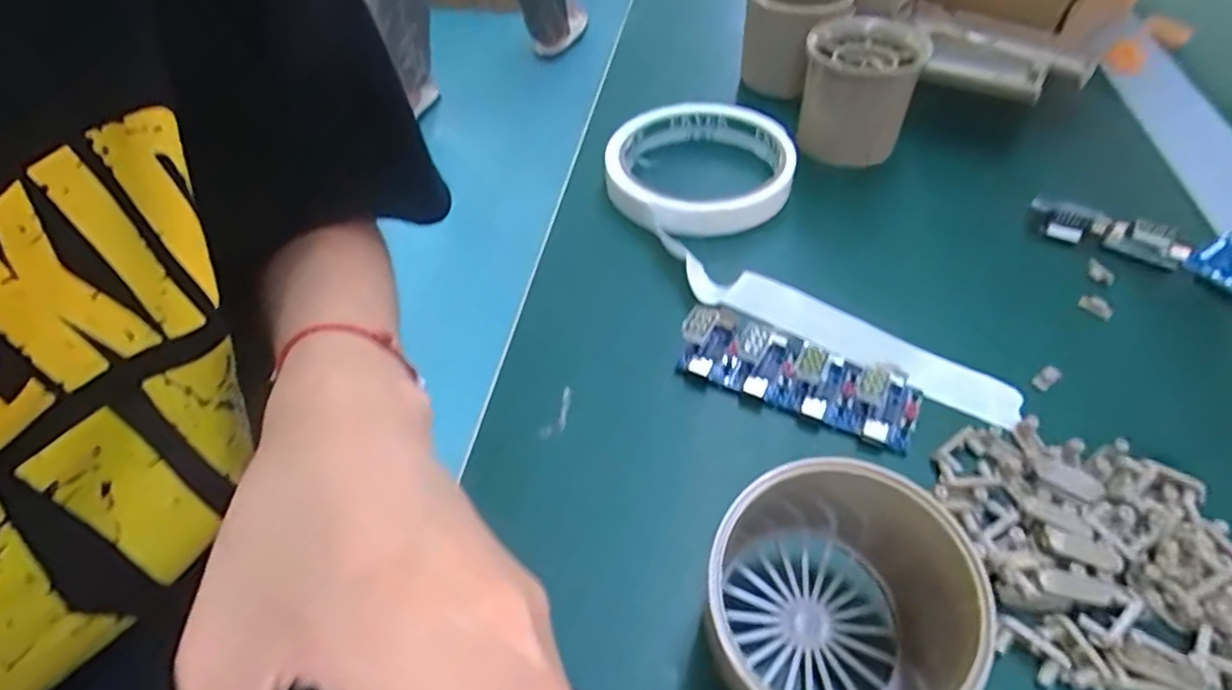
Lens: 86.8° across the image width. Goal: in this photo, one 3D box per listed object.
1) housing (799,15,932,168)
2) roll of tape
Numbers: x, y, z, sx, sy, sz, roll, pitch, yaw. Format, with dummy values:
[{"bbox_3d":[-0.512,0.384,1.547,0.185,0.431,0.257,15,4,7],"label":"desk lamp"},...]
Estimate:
[{"bbox_3d":[0.118,-0.123,0.320,0.052,0.051,0.060,20,52,18],"label":"housing"},{"bbox_3d":[0.040,-0.088,0.321,0.089,0.019,0.087,-1,49,1],"label":"roll of tape"}]

